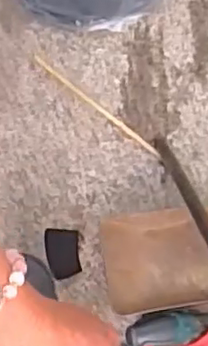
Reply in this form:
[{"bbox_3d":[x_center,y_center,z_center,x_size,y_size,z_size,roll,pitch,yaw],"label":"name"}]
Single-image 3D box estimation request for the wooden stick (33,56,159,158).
[{"bbox_3d":[-0.009,-0.068,0.617,0.159,0.004,0.008,39,75,10],"label":"wooden stick"}]

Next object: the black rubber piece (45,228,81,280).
[{"bbox_3d":[-0.038,0.074,0.568,0.031,0.004,0.046,-3,72,-9],"label":"black rubber piece"}]

